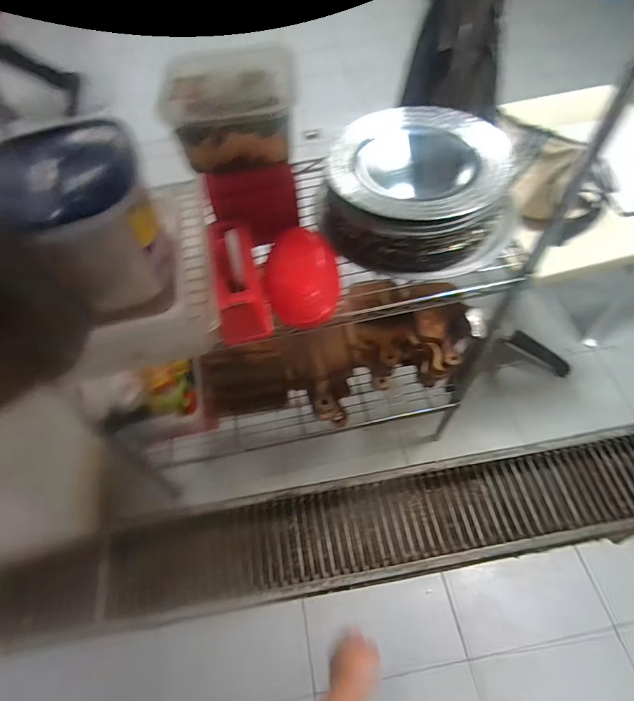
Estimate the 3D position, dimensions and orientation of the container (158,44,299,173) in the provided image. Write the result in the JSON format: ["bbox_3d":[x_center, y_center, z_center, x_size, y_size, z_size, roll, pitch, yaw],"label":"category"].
[{"bbox_3d":[-0.135,-0.400,0.708,0.183,0.112,0.165,-9,57,-3],"label":"container"}]

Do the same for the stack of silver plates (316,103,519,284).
[{"bbox_3d":[0.189,-0.301,0.785,0.344,0.135,0.309,-7,57,-2],"label":"stack of silver plates"}]

